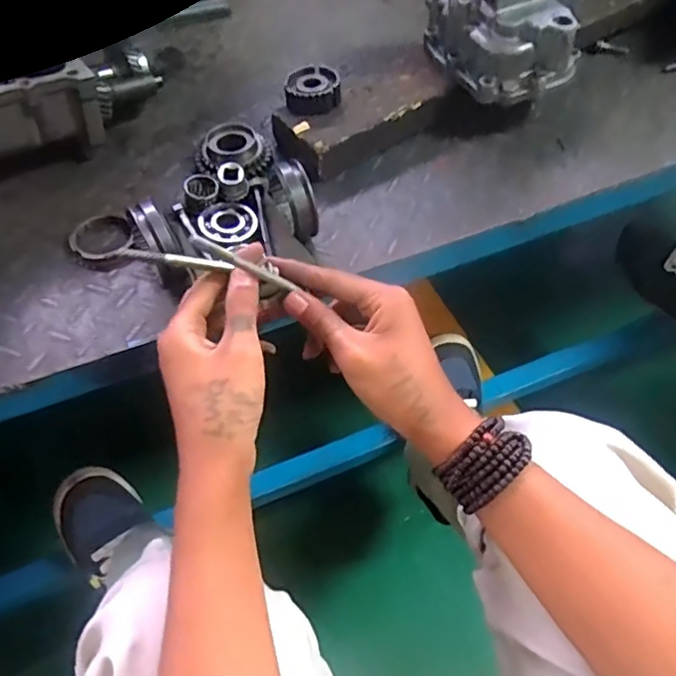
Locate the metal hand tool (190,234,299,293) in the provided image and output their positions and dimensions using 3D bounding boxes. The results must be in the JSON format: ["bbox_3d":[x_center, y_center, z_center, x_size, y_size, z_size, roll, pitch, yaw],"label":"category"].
[{"bbox_3d":[-0.061,-0.049,0.405,0.085,0.009,0.008,26,44,-39],"label":"metal hand tool"}]

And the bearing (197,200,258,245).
[{"bbox_3d":[-0.099,-0.103,0.537,0.051,0.010,0.049,0,55,0],"label":"bearing"}]

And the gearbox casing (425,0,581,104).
[{"bbox_3d":[0.169,-0.337,0.591,0.136,0.134,0.151,-6,56,-4],"label":"gearbox casing"}]

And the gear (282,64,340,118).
[{"bbox_3d":[-0.027,-0.253,0.617,0.051,0.030,0.051,0,55,0],"label":"gear"}]

